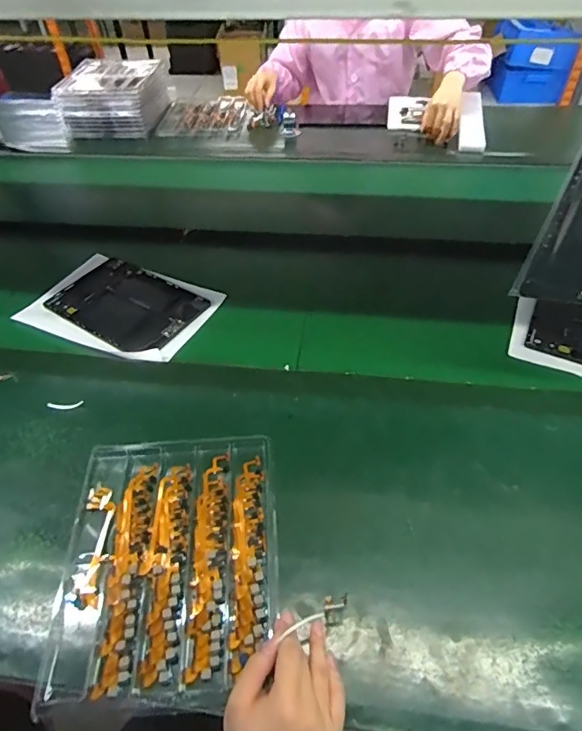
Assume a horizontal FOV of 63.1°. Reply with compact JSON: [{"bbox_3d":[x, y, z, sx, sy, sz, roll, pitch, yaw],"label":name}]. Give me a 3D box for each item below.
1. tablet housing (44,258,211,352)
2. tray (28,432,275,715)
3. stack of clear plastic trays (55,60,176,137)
[{"bbox_3d":[-0.268,-0.100,0.769,0.239,0.013,0.149,25,56,25],"label":"tablet housing"},{"bbox_3d":[-0.128,0.204,0.508,0.226,0.033,0.263,-2,47,-2],"label":"tray"},{"bbox_3d":[-0.460,-0.694,1.223,0.242,0.120,0.216,5,48,5],"label":"stack of clear plastic trays"}]

